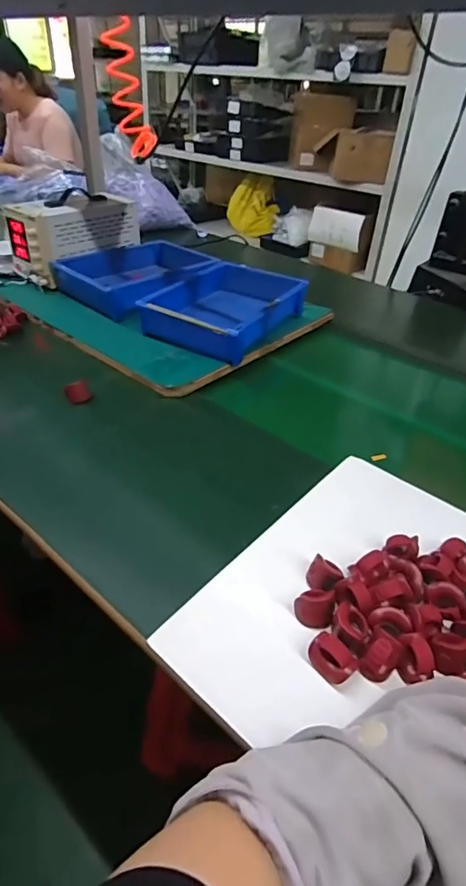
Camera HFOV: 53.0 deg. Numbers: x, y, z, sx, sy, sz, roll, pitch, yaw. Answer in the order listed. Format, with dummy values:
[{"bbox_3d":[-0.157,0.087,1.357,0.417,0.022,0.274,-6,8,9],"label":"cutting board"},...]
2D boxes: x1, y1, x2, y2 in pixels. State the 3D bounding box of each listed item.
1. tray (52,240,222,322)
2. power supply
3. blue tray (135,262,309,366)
[{"bbox_3d":[-0.190,-0.367,1.029,0.239,0.068,0.323,30,45,30],"label":"tray"},{"bbox_3d":[-0.358,-0.472,1.068,0.137,0.153,0.269,26,43,26],"label":"power supply"},{"bbox_3d":[-0.011,-0.260,0.920,0.215,0.081,0.311,22,42,22],"label":"blue tray"}]

